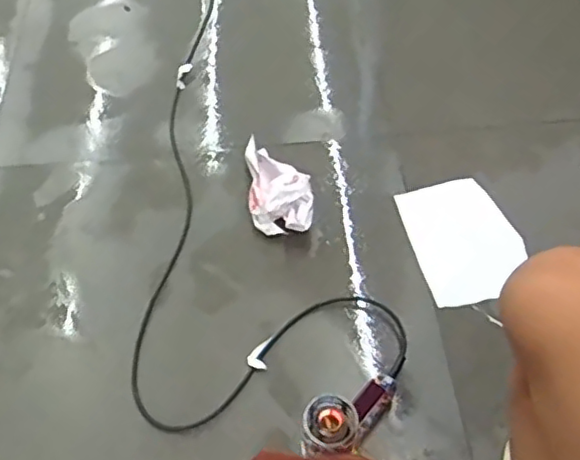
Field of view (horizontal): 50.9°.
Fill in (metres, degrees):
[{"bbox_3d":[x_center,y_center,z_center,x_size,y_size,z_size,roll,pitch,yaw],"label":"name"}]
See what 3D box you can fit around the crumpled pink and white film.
[{"bbox_3d":[-0.020,-0.081,1.077,0.105,0.070,0.190,-6,56,-4],"label":"crumpled pink and white film"}]

